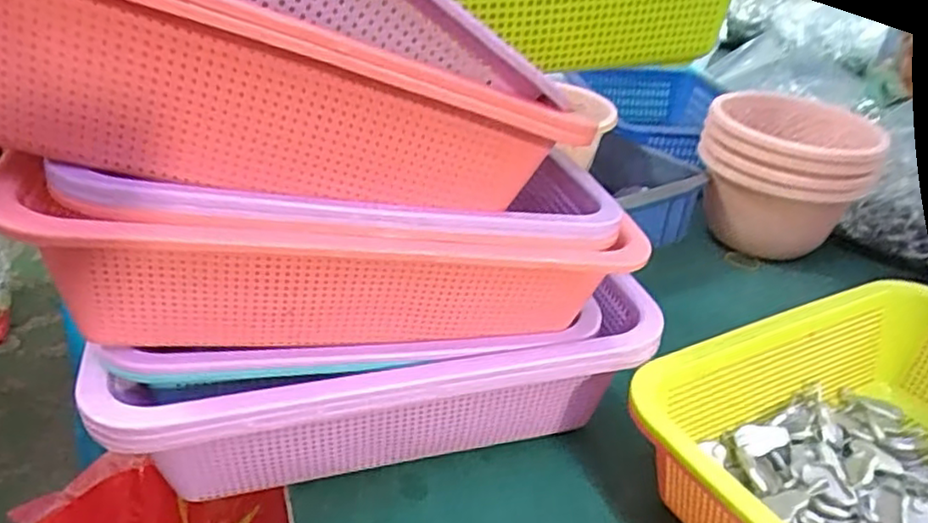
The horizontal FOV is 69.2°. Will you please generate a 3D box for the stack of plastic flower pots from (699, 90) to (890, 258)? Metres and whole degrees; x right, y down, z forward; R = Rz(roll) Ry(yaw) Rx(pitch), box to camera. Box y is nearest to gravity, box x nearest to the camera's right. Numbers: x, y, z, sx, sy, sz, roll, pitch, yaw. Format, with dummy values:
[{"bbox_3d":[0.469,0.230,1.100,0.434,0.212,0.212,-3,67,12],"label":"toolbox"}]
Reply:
[{"bbox_3d":[0.308,-0.080,0.658,0.137,0.130,0.140,16,32,23],"label":"stack of plastic flower pots"}]

